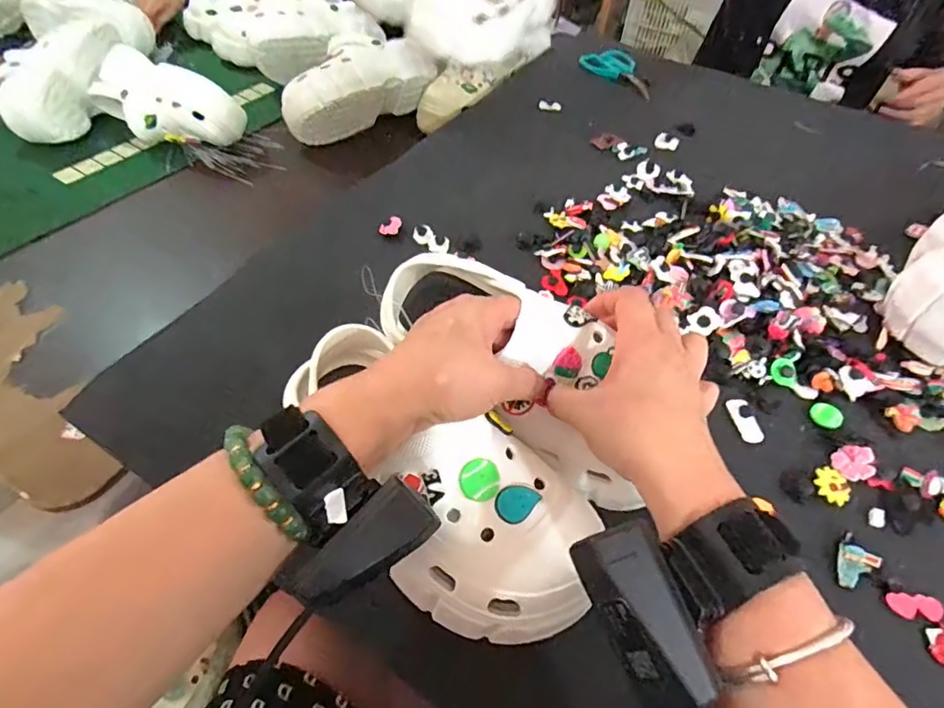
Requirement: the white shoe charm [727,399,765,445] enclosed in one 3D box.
[{"bbox_3d":[0.229,0.056,0.444,0.018,0.004,0.041,-7,52,-8],"label":"white shoe charm"}]

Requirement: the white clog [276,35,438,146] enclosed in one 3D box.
[{"bbox_3d":[-0.192,-0.440,0.871,0.247,0.113,0.112,-24,56,-21],"label":"white clog"}]

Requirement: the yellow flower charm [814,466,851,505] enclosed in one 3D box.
[{"bbox_3d":[0.276,0.101,0.407,0.026,0.006,0.026,1,51,-2],"label":"yellow flower charm"}]

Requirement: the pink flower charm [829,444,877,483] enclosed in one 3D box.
[{"bbox_3d":[0.300,0.086,0.416,0.029,0.009,0.028,-2,61,24],"label":"pink flower charm"}]

